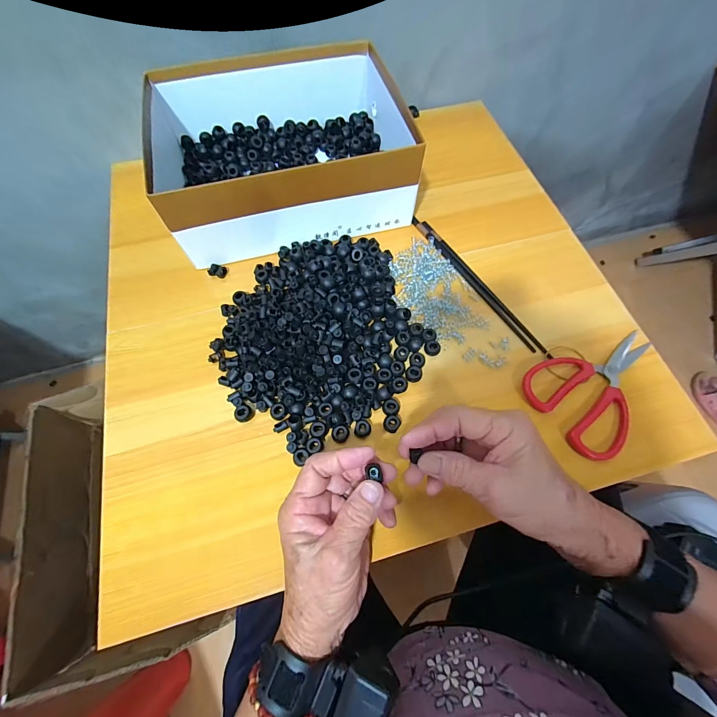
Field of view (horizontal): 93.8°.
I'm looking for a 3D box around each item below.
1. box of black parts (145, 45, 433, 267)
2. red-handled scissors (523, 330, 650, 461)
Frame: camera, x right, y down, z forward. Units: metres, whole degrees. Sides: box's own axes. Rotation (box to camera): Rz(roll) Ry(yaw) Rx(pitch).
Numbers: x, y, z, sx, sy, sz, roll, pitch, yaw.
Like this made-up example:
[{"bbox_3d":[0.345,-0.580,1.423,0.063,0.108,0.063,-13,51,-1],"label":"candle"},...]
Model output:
[{"bbox_3d":[-0.103,-0.272,0.430,0.301,0.090,0.255,-16,70,-7],"label":"box of black parts"},{"bbox_3d":[0.258,0.024,0.360,0.155,0.014,0.106,-37,74,-13],"label":"red-handled scissors"}]

